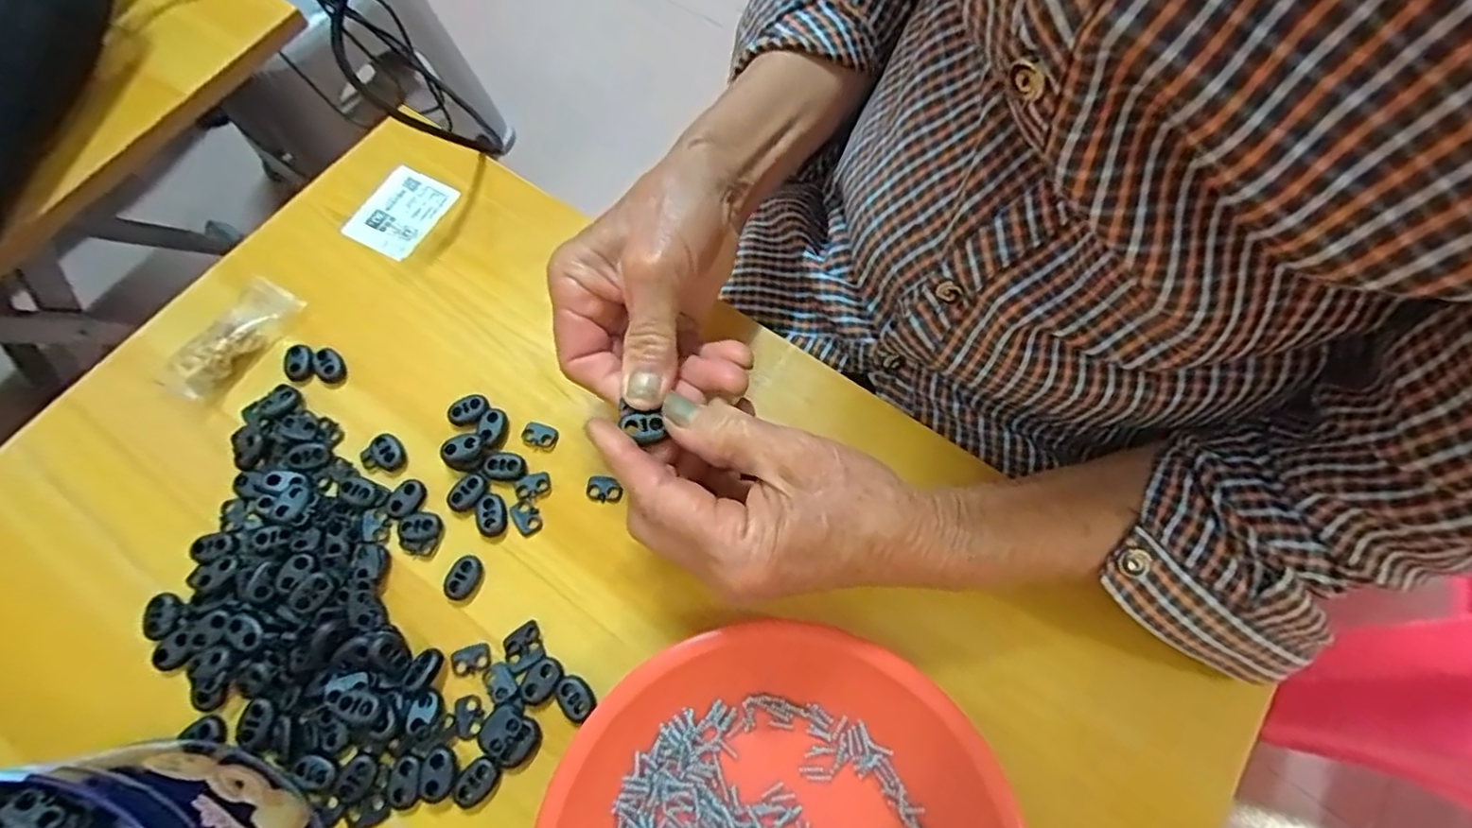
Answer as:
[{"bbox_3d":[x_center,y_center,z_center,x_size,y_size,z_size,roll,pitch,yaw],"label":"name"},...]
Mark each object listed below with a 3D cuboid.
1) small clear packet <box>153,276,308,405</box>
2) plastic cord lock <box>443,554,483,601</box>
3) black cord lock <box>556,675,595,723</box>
[{"bbox_3d":[-0.287,-0.043,0.369,0.032,0.021,0.079,21,68,10],"label":"small clear packet"},{"bbox_3d":[-0.136,0.081,0.320,0.014,0.006,0.021,23,68,10],"label":"plastic cord lock"},{"bbox_3d":[-0.075,0.131,0.298,0.014,0.004,0.020,-38,71,-15],"label":"black cord lock"}]

